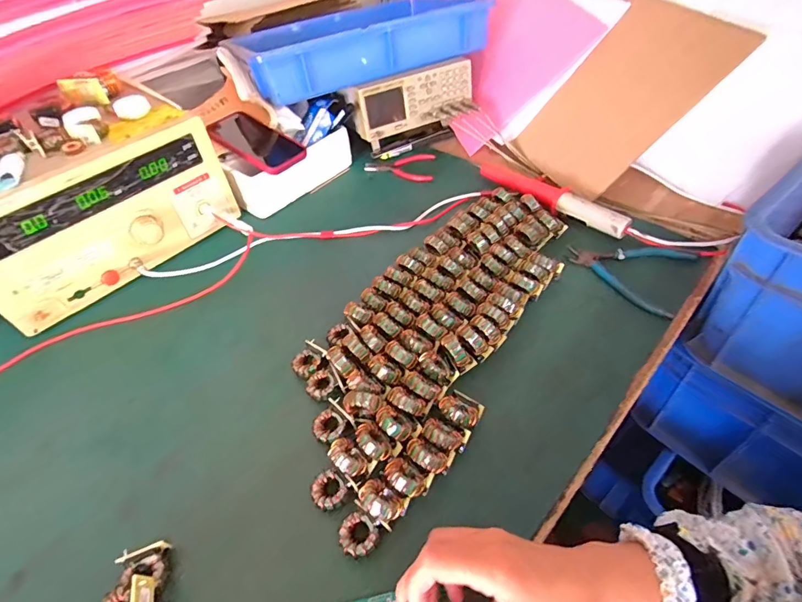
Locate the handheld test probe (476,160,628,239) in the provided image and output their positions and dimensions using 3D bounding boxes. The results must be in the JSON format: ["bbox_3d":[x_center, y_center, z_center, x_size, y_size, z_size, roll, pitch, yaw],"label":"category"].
[{"bbox_3d":[0.214,-0.166,0.647,0.037,0.033,0.268,-33,53,-21],"label":"handheld test probe"}]

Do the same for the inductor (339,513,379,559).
[{"bbox_3d":[-0.035,0.195,0.354,0.029,0.018,0.031,-3,48,4],"label":"inductor"}]

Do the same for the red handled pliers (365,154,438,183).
[{"bbox_3d":[-0.002,-0.231,0.752,0.124,0.011,0.080,-4,48,3],"label":"red handled pliers"}]

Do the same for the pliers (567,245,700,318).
[{"bbox_3d":[0.287,-0.044,0.545,0.136,0.010,0.123,26,56,26],"label":"pliers"}]

